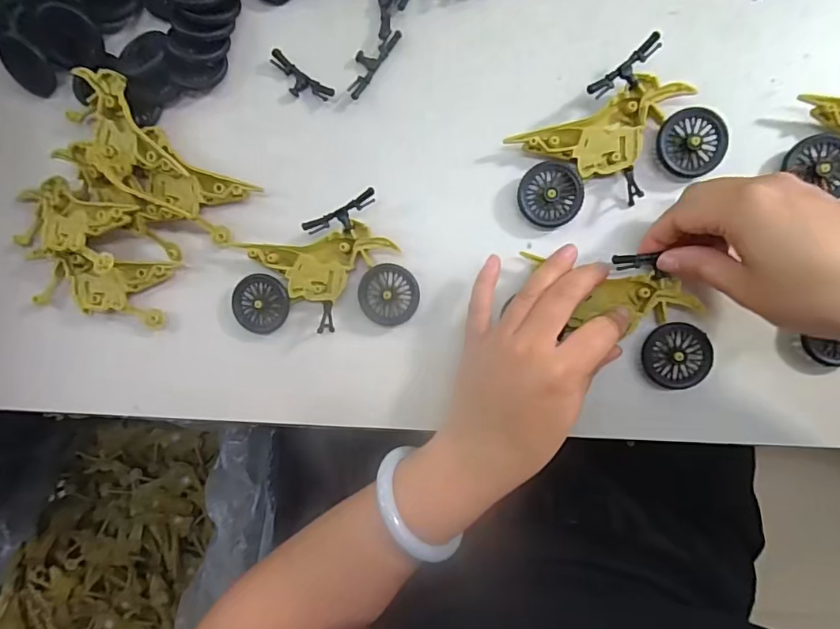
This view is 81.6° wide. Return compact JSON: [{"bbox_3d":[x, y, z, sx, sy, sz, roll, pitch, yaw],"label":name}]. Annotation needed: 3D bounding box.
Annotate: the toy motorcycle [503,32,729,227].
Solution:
[{"bbox_3d":[0.110,-0.097,0.287,0.113,0.018,0.074,-30,89,6],"label":"toy motorcycle"}]

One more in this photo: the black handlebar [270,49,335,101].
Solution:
[{"bbox_3d":[-0.077,-0.148,0.310,0.046,0.005,0.016,36,95,4],"label":"black handlebar"}]

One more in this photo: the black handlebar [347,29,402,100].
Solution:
[{"bbox_3d":[-0.032,-0.160,0.305,0.016,0.004,0.048,37,95,4],"label":"black handlebar"}]

